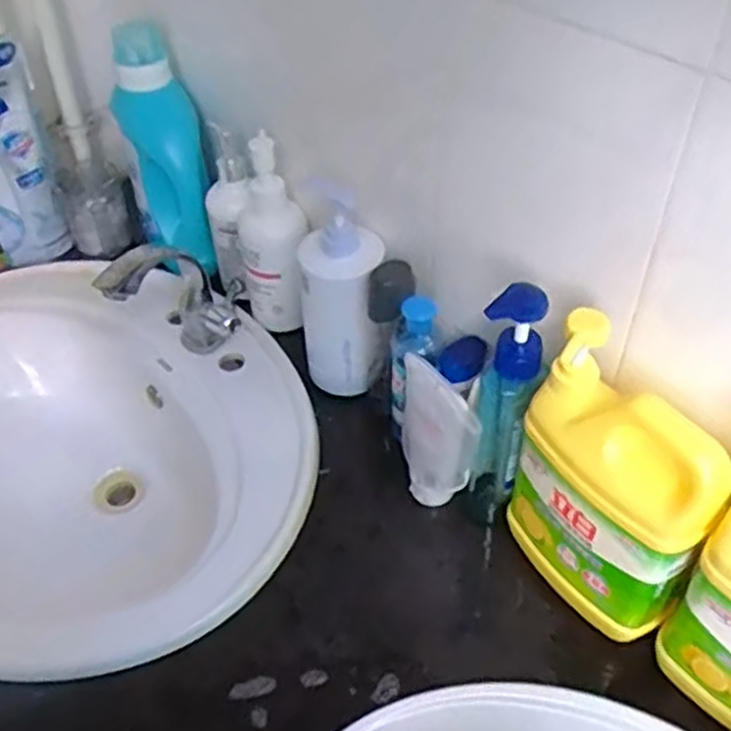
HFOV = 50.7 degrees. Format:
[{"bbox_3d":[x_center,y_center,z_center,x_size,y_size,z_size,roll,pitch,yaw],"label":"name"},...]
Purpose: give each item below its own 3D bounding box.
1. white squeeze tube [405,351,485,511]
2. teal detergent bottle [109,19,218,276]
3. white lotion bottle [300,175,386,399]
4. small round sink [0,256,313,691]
[{"bbox_3d":[0.061,0.069,0.667,0.073,0.159,0.032,25,51,25],"label":"white squeeze tube"},{"bbox_3d":[-0.228,-0.240,0.871,0.081,0.243,0.136,-22,48,-18],"label":"teal detergent bottle"},{"bbox_3d":[-0.023,-0.061,0.743,0.082,0.197,0.069,-3,45,-1],"label":"white lotion bottle"},{"bbox_3d":[-0.307,0.119,0.819,0.533,0.175,0.414,24,51,24],"label":"small round sink"}]

